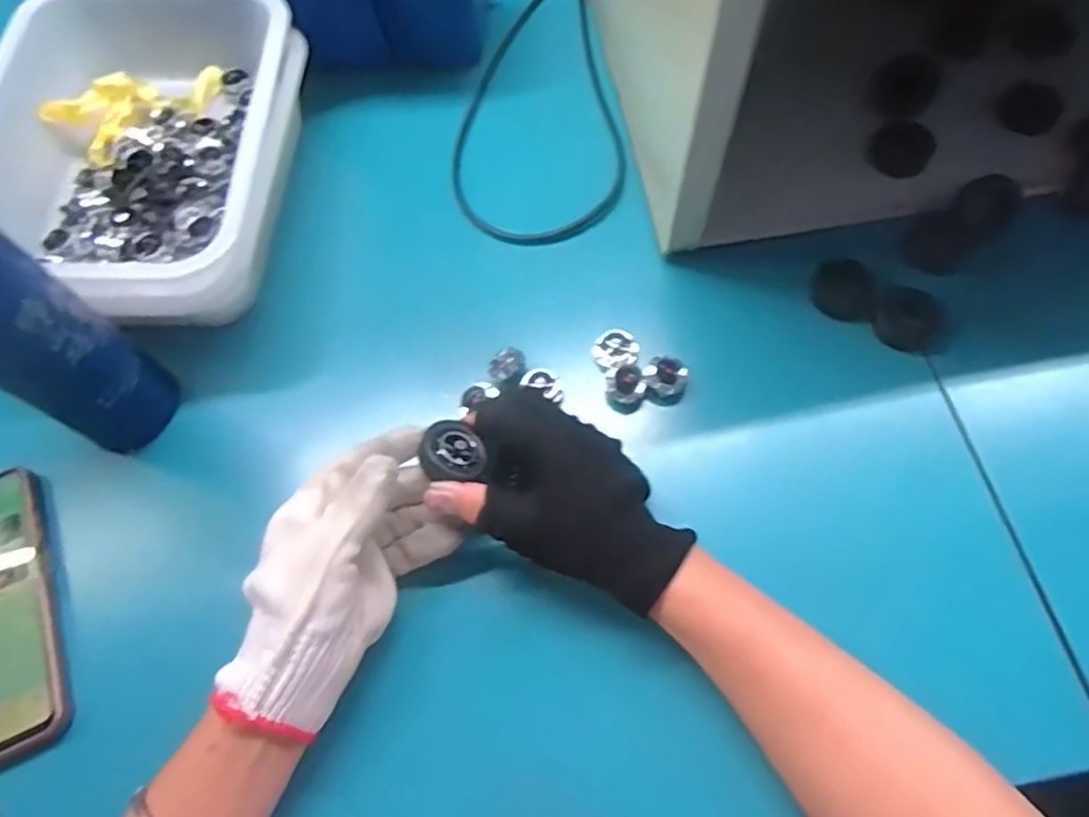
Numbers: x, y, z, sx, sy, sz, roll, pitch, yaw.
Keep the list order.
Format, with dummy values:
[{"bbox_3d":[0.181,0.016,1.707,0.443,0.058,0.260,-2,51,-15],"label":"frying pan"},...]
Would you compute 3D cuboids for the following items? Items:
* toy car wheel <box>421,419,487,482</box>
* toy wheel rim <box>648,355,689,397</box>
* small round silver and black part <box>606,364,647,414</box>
[{"bbox_3d":[-0.052,0.022,0.393,0.033,0.014,0.033,6,68,-16],"label":"toy car wheel"},{"bbox_3d":[0.075,-0.017,0.436,0.023,0.025,0.021,-2,66,4],"label":"toy wheel rim"},{"bbox_3d":[0.049,-0.011,0.433,0.023,0.022,0.025,-2,66,4],"label":"small round silver and black part"}]

